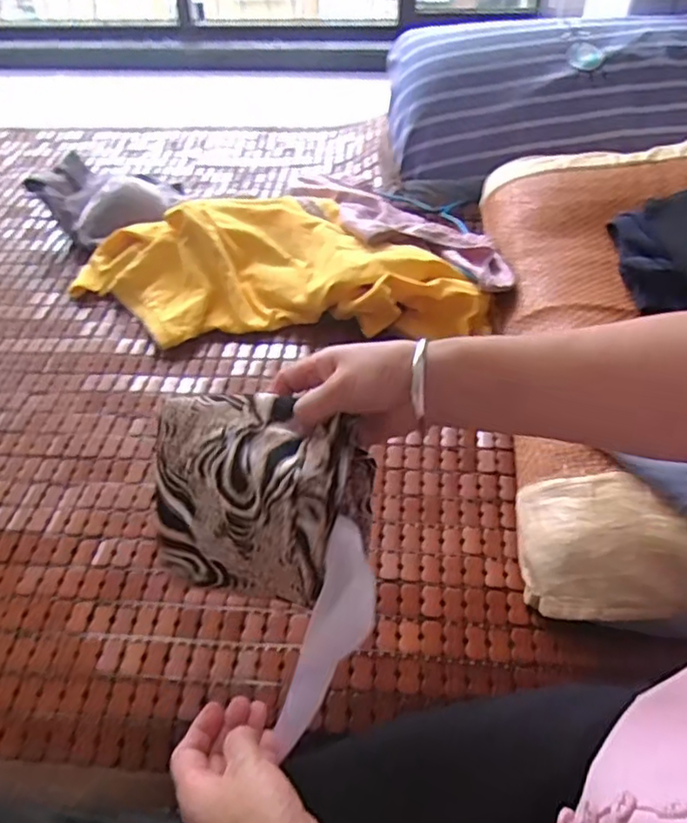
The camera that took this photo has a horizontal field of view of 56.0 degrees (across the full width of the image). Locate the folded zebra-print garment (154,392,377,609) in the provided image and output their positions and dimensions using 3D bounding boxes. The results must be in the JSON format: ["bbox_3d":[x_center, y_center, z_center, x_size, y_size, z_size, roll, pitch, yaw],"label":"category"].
[{"bbox_3d":[-0.060,0.056,0.447,0.146,0.055,0.131,2,82,27],"label":"folded zebra-print garment"}]

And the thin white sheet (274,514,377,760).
[{"bbox_3d":[-0.009,0.149,0.413,0.042,0.152,0.029,20,10,18],"label":"thin white sheet"}]

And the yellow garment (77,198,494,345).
[{"bbox_3d":[-0.086,-0.169,0.789,0.489,0.079,0.270,-1,46,-1],"label":"yellow garment"}]

